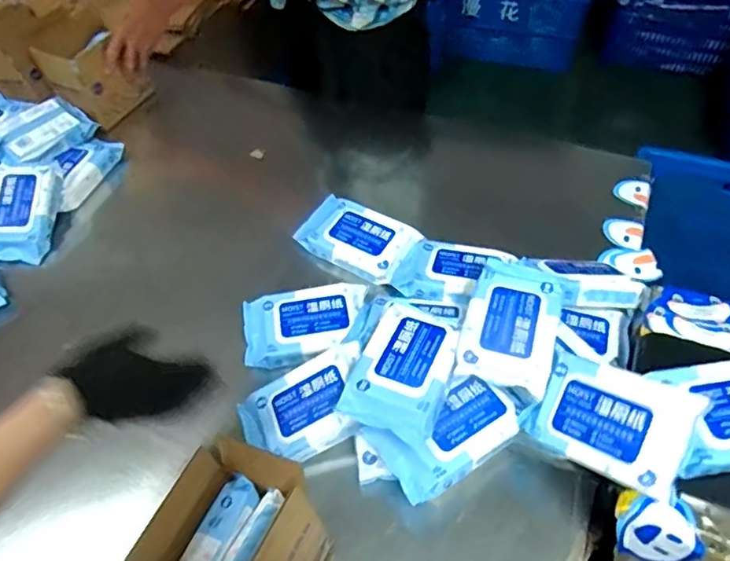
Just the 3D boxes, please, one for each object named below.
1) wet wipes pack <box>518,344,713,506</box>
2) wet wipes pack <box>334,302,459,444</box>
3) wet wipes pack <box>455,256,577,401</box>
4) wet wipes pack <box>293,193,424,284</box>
[{"bbox_3d":[0.242,0.138,0.577,0.161,0.025,0.104,20,78,47],"label":"wet wipes pack"},{"bbox_3d":[0.049,0.100,0.663,0.107,0.027,0.157,19,55,17],"label":"wet wipes pack"},{"bbox_3d":[0.184,0.048,0.690,0.109,0.037,0.179,18,55,16],"label":"wet wipes pack"},{"bbox_3d":[-0.014,-0.068,0.889,0.175,0.038,0.110,24,57,21],"label":"wet wipes pack"}]

